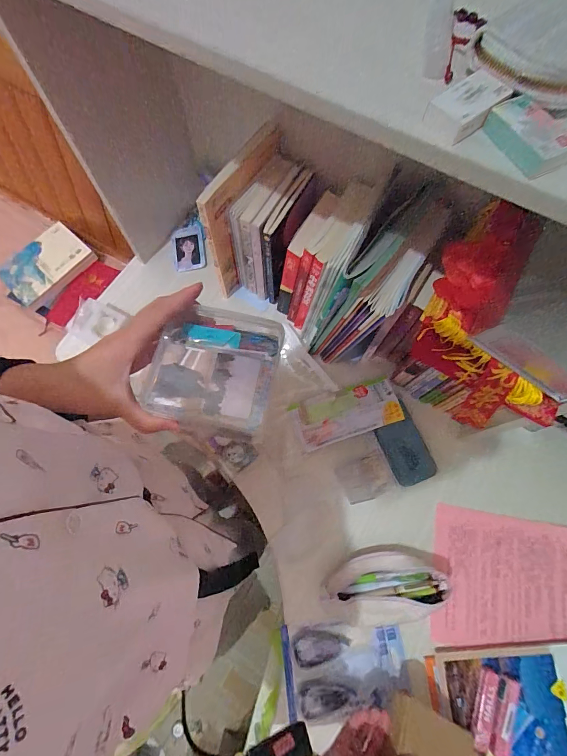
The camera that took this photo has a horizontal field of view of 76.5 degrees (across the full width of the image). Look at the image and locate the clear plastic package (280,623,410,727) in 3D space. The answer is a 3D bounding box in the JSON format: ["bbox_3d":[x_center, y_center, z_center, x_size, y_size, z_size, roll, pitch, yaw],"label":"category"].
[{"bbox_3d":[0.097,0.448,0.559,0.187,0.017,0.117,-7,71,-3],"label":"clear plastic package"}]

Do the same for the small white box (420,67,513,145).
[{"bbox_3d":[0.128,-0.193,0.254,0.050,0.018,0.034,-37,75,-12],"label":"small white box"}]

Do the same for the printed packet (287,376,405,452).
[{"bbox_3d":[0.116,0.064,0.666,0.186,0.005,0.092,-18,68,3],"label":"printed packet"}]

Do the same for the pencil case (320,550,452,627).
[{"bbox_3d":[0.155,0.329,0.565,0.184,0.067,0.097,-11,71,-4],"label":"pencil case"}]

